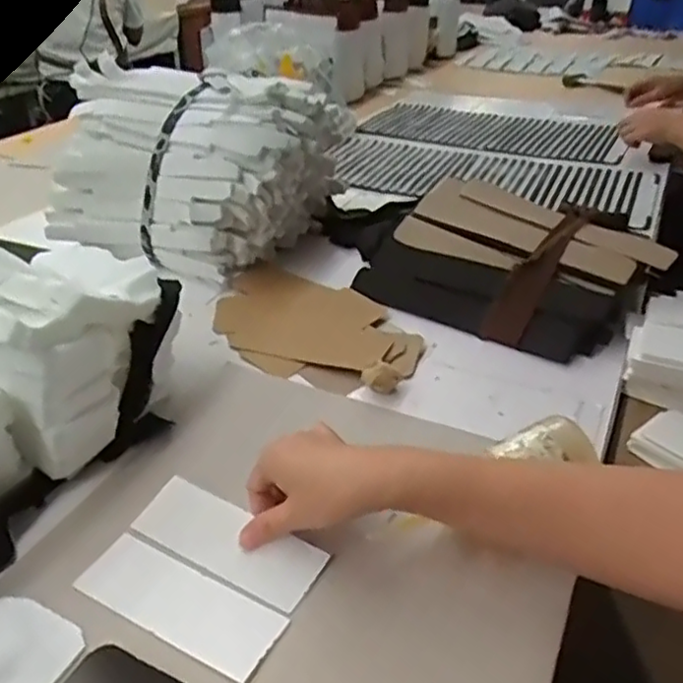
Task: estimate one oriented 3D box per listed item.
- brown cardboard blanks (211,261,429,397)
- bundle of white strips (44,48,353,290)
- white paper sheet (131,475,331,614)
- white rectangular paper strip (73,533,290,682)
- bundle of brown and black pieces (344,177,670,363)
[{"bbox_3d":[-0.036,-0.022,0.729,0.269,0.022,0.159,25,41,31],"label":"brown cardboard blanks"},{"bbox_3d":[-0.184,-0.242,0.897,0.296,0.207,0.276,13,36,18],"label":"bundle of white strips"},{"bbox_3d":[-0.083,0.143,0.487,0.143,0.004,0.052,19,46,25],"label":"white paper sheet"},{"bbox_3d":[-0.110,0.176,0.454,0.144,0.004,0.052,18,38,24],"label":"white rectangular paper strip"},{"bbox_3d":[0.189,-0.088,0.762,0.300,0.095,0.191,23,40,29],"label":"bundle of brown and black pieces"}]

